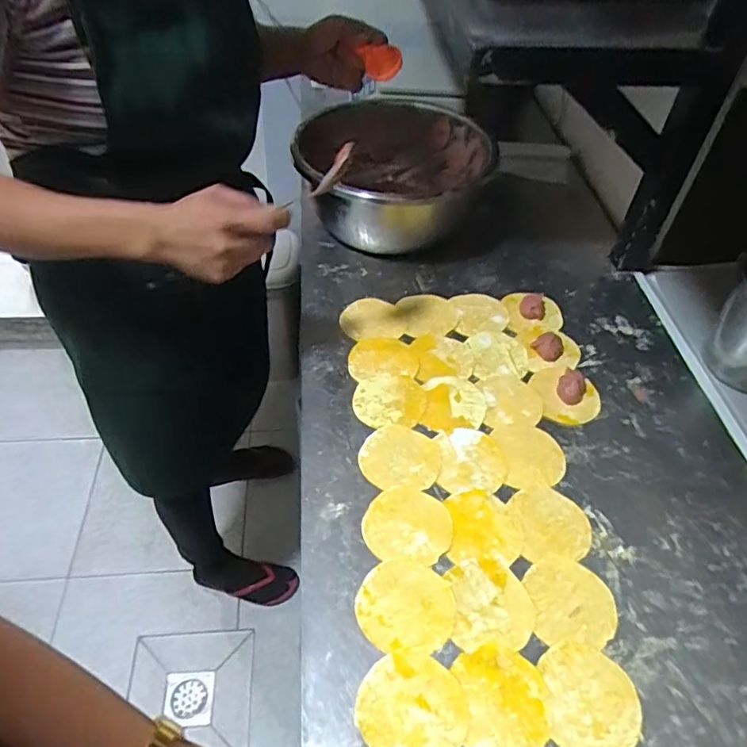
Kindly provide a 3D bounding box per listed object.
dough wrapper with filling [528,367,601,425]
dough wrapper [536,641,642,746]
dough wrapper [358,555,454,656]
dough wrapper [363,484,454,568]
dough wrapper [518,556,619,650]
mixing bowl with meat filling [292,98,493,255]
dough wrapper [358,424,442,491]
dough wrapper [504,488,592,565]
[{"bbox_3d":[0.230,0.020,0.662,0.072,0.022,0.079,-5,50,-8],"label":"dough wrapper with filling"},{"bbox_3d":[0.176,0.260,0.456,0.074,0.004,0.075,-1,49,-4],"label":"dough wrapper"},{"bbox_3d":[0.029,0.204,0.496,0.084,0.004,0.081,2,49,-2],"label":"dough wrapper"},{"bbox_3d":[0.033,0.146,0.547,0.084,0.004,0.076,5,49,-1],"label":"dough wrapper"},{"bbox_3d":[0.177,0.205,0.506,0.077,0.004,0.076,2,49,-2],"label":"dough wrapper"},{"bbox_3d":[0.038,-0.282,0.835,0.265,0.139,0.236,-21,53,-20],"label":"mixing bowl with meat filling"},{"bbox_3d":[0.028,0.088,0.599,0.084,0.005,0.078,2,49,-2],"label":"dough wrapper"},{"bbox_3d":[0.176,0.147,0.554,0.074,0.004,0.073,-4,49,-7],"label":"dough wrapper"}]

